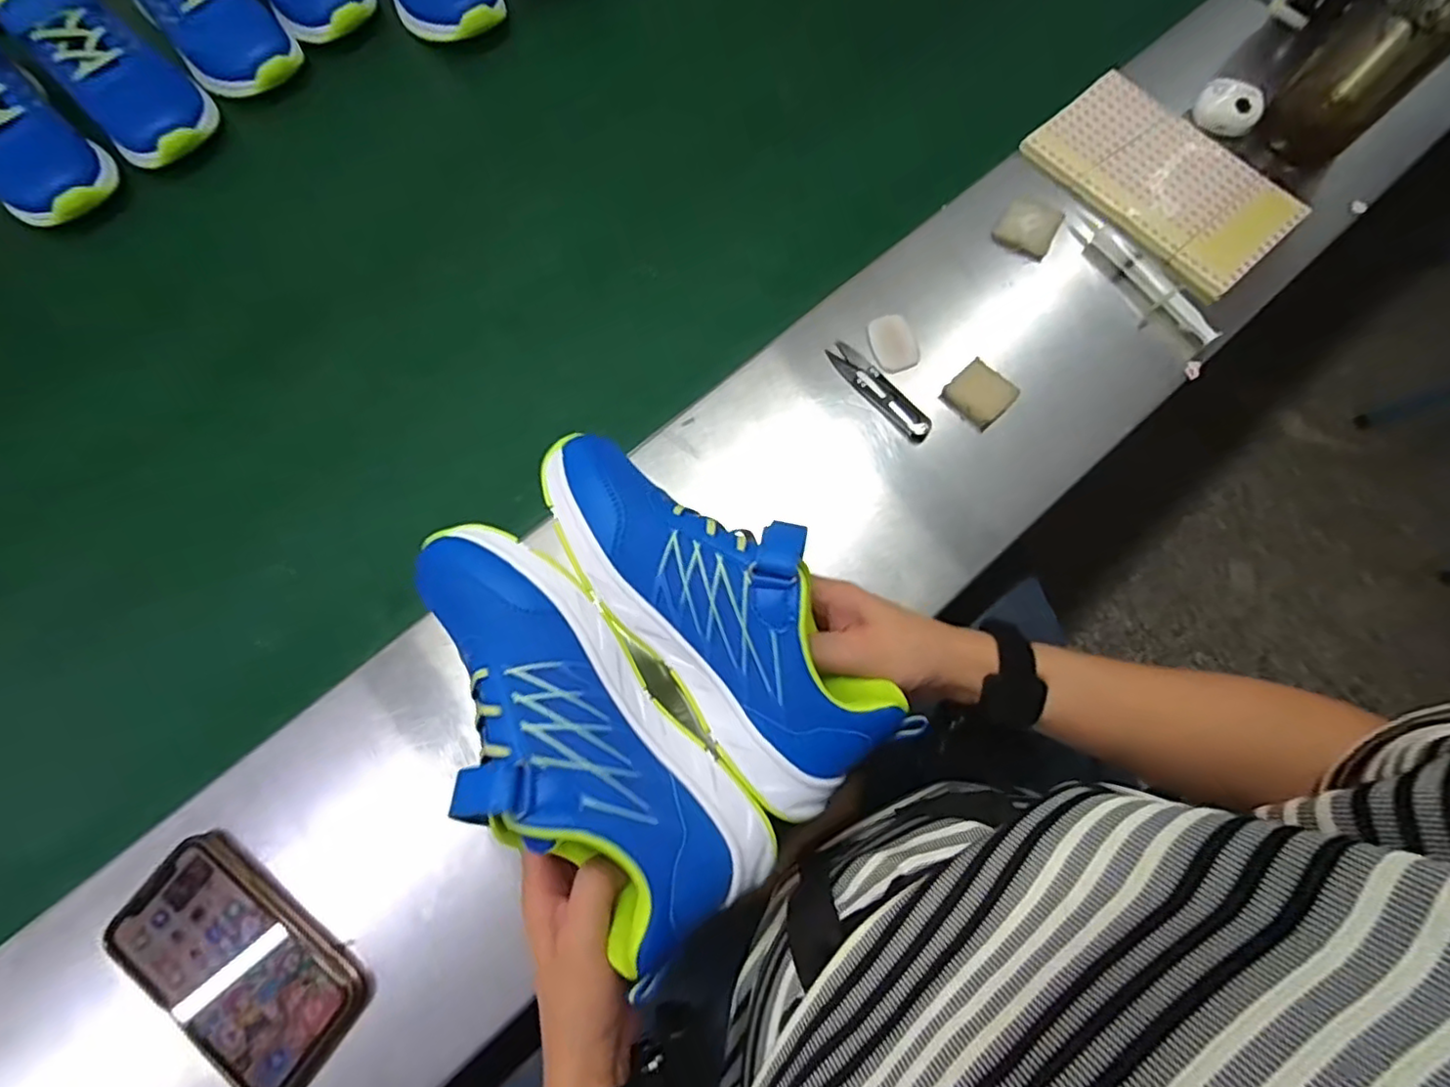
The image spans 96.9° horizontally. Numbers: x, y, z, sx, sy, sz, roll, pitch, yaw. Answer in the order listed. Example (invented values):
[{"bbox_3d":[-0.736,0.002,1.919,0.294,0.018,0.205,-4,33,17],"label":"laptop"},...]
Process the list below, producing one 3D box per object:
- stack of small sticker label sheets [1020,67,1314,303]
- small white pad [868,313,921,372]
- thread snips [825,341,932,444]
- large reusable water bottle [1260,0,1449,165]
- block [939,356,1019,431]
[{"bbox_3d":[0.370,-0.311,0.540,0.126,0.010,0.205,-44,79,-9],"label":"stack of small sticker label sheets"},{"bbox_3d":[0.134,-0.159,0.510,0.035,0.010,0.045,-17,75,-5],"label":"small white pad"},{"bbox_3d":[0.119,-0.118,0.499,0.025,0.005,0.100,-42,79,-11],"label":"thread snips"},{"bbox_3d":[0.498,-0.384,0.457,0.071,0.194,0.066,42,78,10],"label":"large reusable water bottle"},{"bbox_3d":[0.199,-0.116,0.499,0.045,0.016,0.044,-43,79,-11],"label":"block"}]

